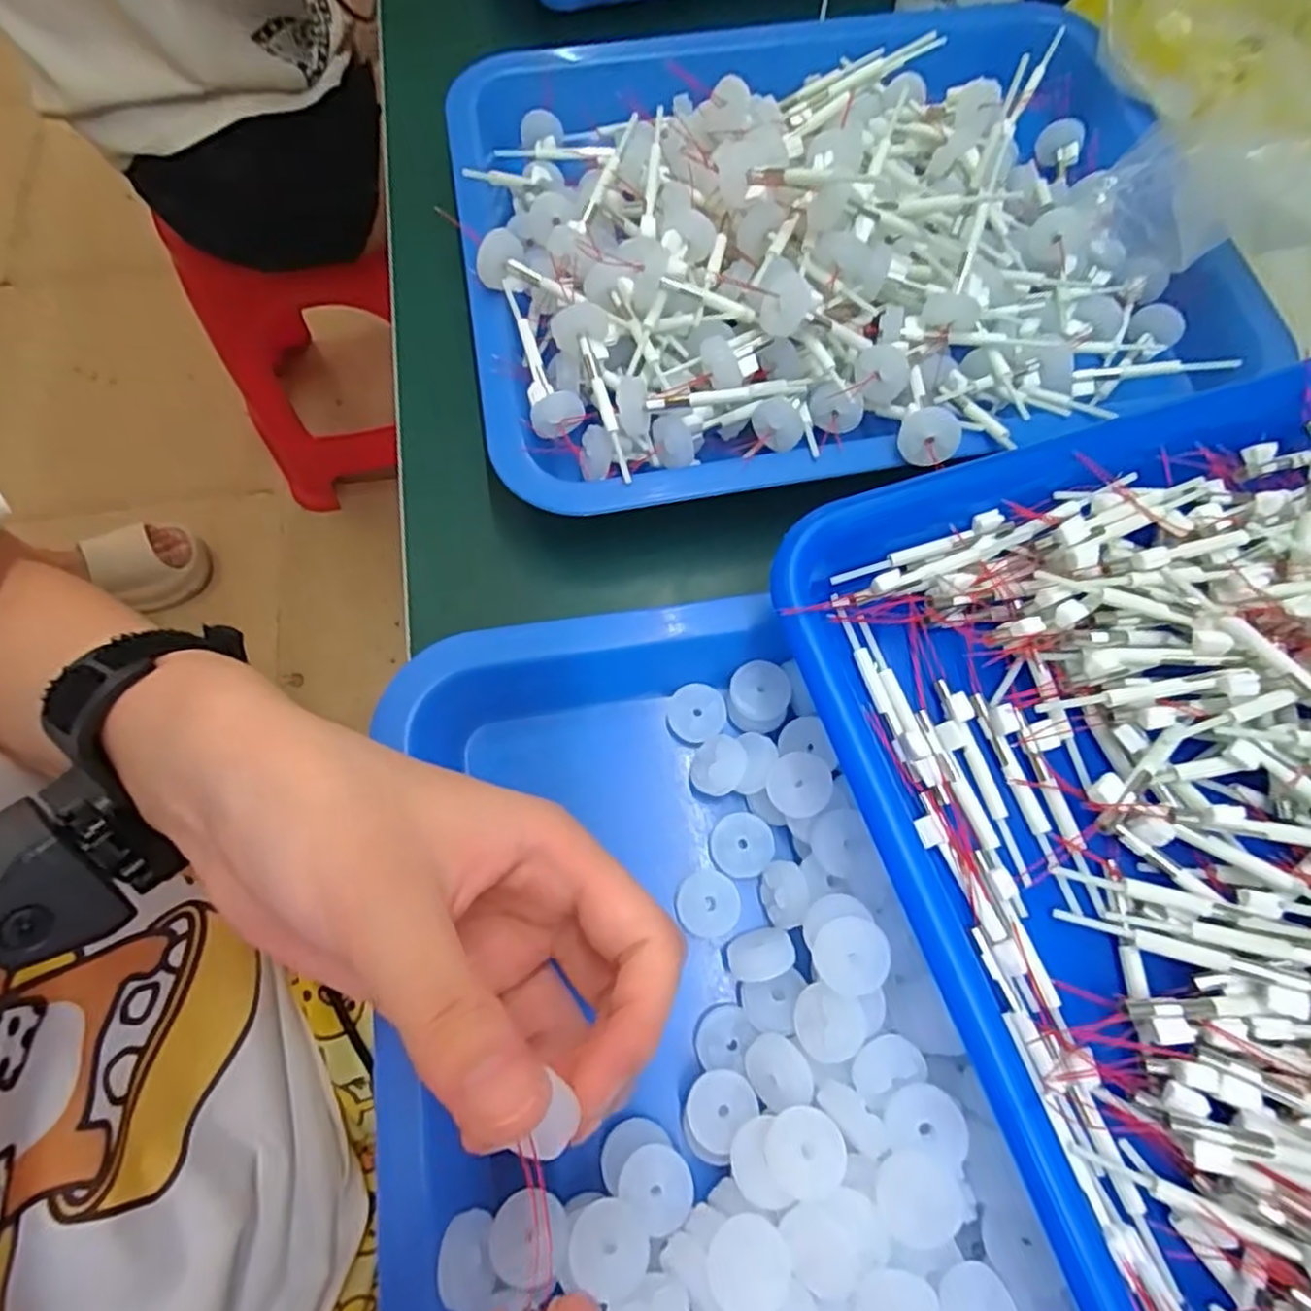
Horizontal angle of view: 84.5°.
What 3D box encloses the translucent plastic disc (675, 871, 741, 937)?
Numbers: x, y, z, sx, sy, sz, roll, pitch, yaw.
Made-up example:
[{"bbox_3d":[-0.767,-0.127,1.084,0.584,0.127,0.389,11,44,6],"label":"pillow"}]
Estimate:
[{"bbox_3d":[0.017,0.083,0.239,0.020,0.005,0.020,0,70,0],"label":"translucent plastic disc"}]

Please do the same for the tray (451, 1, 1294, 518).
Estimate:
[{"bbox_3d":[0.077,-0.195,0.309,0.324,0.057,0.260,-12,70,-5],"label":"tray"}]

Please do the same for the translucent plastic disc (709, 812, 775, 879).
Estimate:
[{"bbox_3d":[0.029,0.065,0.245,0.020,0.005,0.020,0,70,0],"label":"translucent plastic disc"}]

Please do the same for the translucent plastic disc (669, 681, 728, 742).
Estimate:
[{"bbox_3d":[0.015,0.021,0.262,0.020,0.006,0.020,0,70,0],"label":"translucent plastic disc"}]

